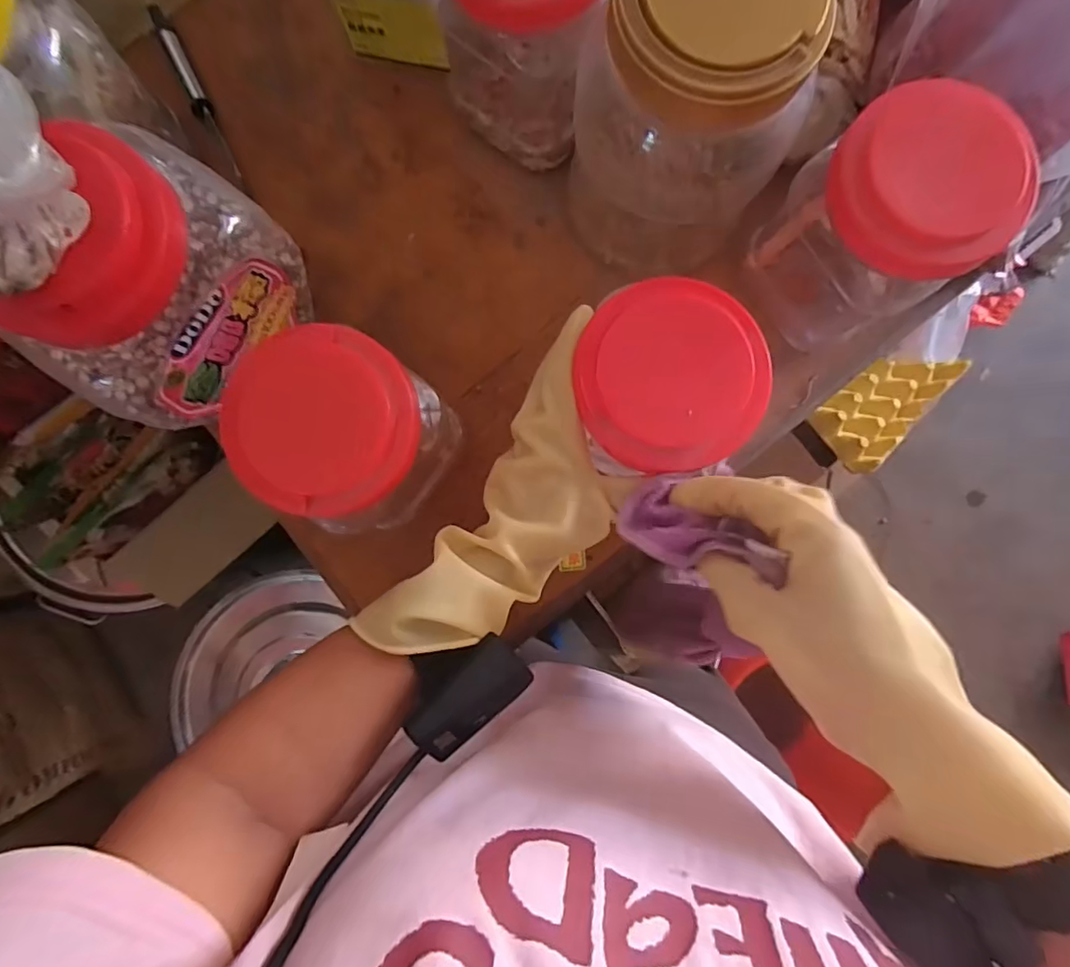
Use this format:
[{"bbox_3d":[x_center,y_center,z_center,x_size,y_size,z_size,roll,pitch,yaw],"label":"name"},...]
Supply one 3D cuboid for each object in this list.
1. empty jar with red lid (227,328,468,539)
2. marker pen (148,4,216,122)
[{"bbox_3d":[-0.126,-0.033,0.381,0.103,0.138,0.111,0,88,1],"label":"empty jar with red lid"},{"bbox_3d":[-0.312,-0.370,0.477,0.015,0.011,0.104,-26,88,0],"label":"marker pen"}]

